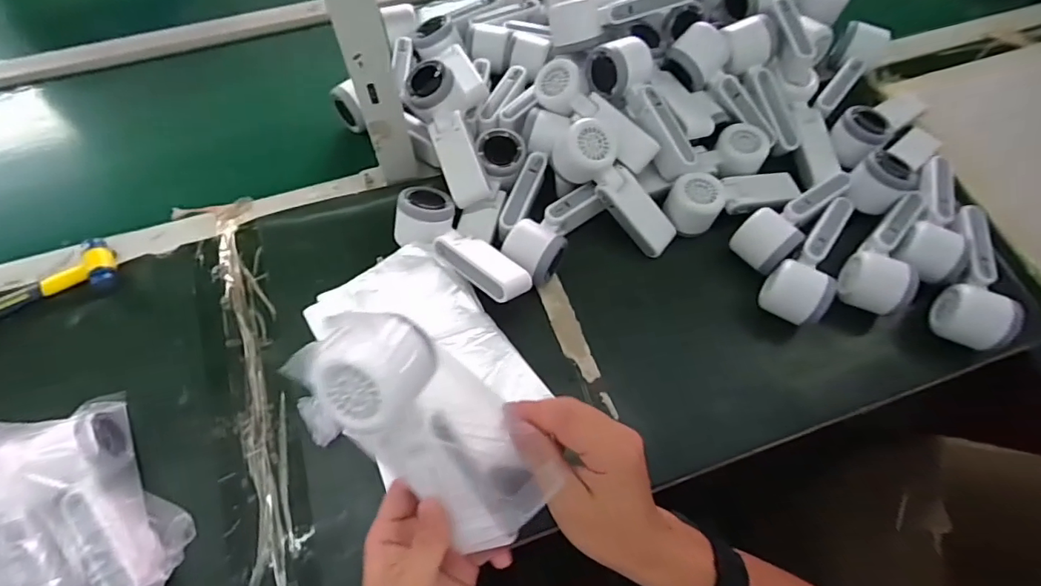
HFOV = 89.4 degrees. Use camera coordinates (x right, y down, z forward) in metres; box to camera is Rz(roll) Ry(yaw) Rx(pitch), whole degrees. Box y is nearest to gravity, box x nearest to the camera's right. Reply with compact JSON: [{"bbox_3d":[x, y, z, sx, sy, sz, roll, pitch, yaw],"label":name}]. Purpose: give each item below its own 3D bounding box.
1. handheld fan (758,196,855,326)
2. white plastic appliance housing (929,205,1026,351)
[{"bbox_3d":[0.321,-0.037,0.570,0.060,0.053,0.164,36,68,15],"label":"handheld fan"},{"bbox_3d":[0.467,-0.020,0.559,0.051,0.069,0.165,9,64,1],"label":"white plastic appliance housing"}]

